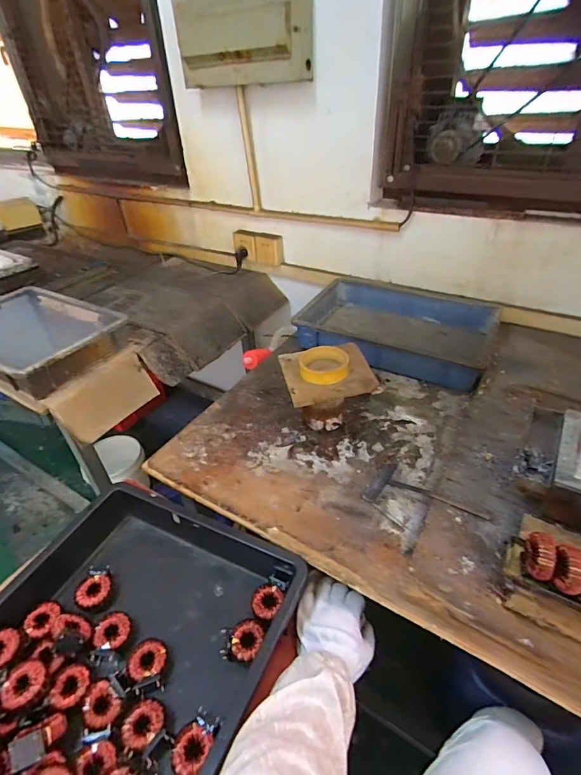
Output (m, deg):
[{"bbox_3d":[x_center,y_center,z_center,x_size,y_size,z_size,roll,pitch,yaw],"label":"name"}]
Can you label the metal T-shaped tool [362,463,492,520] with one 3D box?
[{"bbox_3d":[0.210,0.172,0.616,0.173,0.017,0.093,11,36,41],"label":"metal T-shaped tool"}]

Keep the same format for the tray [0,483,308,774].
[{"bbox_3d":[-0.251,0.380,0.444,0.371,0.082,0.548,14,40,18],"label":"tray"}]

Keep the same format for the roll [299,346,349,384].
[{"bbox_3d":[0.060,-0.038,0.721,0.091,0.032,0.083,2,38,6],"label":"roll"}]

